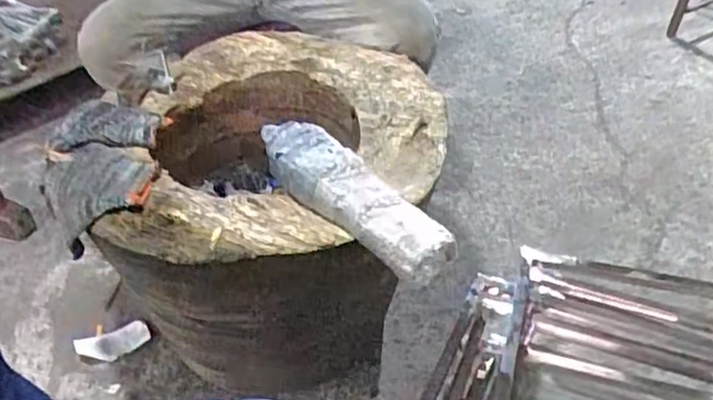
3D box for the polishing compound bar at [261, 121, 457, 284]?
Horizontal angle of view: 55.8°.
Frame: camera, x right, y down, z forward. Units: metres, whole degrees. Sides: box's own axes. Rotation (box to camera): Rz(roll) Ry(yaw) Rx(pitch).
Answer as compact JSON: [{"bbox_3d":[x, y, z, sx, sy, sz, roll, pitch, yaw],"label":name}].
[{"bbox_3d":[-0.013,-0.009,0.811,0.080,0.053,0.318,-30,46,-30],"label":"polishing compound bar"}]

